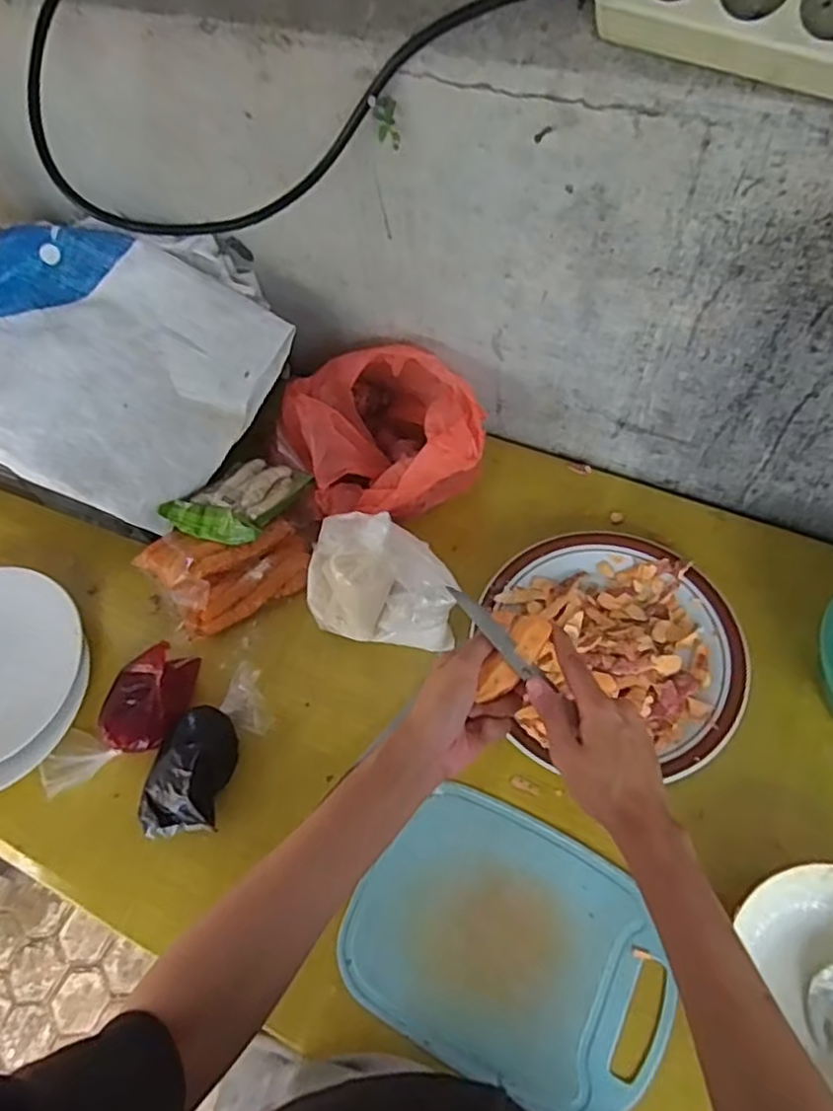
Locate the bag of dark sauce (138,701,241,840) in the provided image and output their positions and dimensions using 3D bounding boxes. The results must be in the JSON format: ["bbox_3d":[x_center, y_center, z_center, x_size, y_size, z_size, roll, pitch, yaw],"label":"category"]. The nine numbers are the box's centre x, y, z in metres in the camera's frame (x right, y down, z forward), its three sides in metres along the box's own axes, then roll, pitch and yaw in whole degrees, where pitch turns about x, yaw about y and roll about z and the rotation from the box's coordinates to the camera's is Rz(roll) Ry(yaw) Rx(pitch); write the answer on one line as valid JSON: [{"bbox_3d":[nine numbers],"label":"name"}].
[{"bbox_3d":[-0.203,0.189,0.595,0.072,0.039,0.107,2,62,8],"label":"bag of dark sauce"}]

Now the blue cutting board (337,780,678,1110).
[{"bbox_3d":[0.075,0.305,0.529,0.238,0.009,0.180,26,66,16],"label":"blue cutting board"}]

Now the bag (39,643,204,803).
[{"bbox_3d":[-0.270,0.152,0.620,0.075,0.037,0.157,28,69,20],"label":"bag"}]

